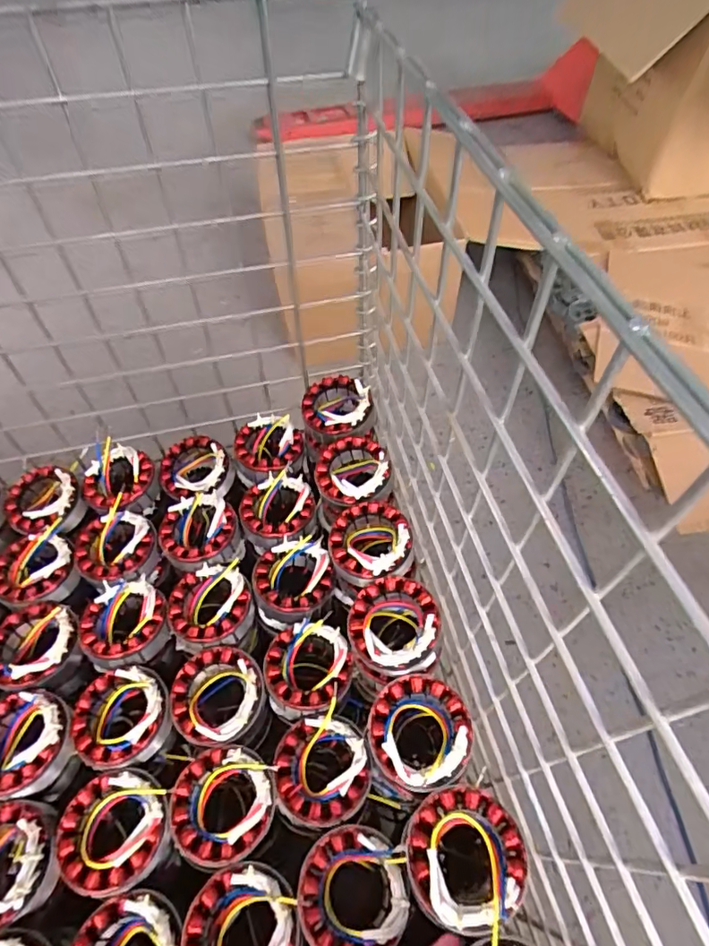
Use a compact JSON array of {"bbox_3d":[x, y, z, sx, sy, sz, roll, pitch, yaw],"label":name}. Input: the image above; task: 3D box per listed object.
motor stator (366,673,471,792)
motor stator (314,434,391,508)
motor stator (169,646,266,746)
[{"bbox_3d":[0.055,0.222,0.442,0.083,0.052,0.085,0,57,1],"label":"motor stator"},{"bbox_3d":[-0.002,0.001,0.586,0.083,0.059,0.084,0,57,1],"label":"motor stator"},{"bbox_3d":[-0.131,0.211,0.496,0.084,0.042,0.087,0,57,1],"label":"motor stator"}]

